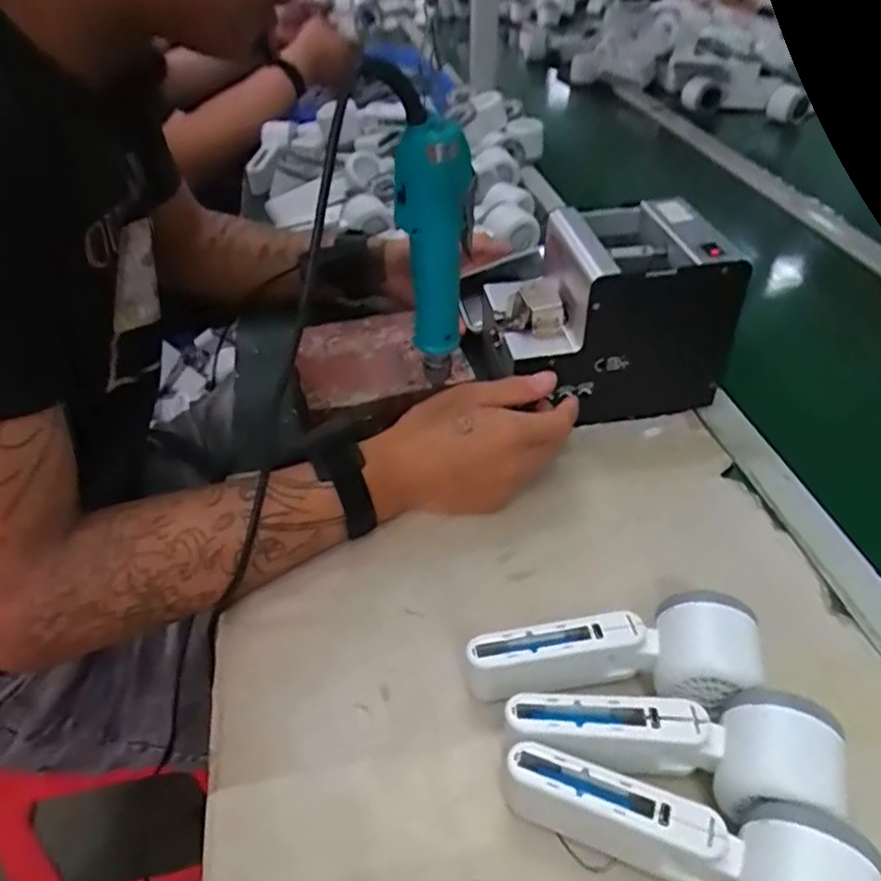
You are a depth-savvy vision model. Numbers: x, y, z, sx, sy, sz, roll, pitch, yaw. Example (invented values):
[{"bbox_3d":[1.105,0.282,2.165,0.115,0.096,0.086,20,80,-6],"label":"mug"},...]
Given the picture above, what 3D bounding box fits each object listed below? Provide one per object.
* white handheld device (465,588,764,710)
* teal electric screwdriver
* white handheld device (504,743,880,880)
[{"bbox_3d":[0.101,0.133,0.397,0.165,0.053,0.061,-5,41,-5],"label":"white handheld device"},{"bbox_3d":[-0.008,-0.126,0.450,0.044,0.211,0.046,19,44,21],"label":"teal electric screwdriver"},{"bbox_3d":[0.112,0.191,0.324,0.168,0.052,0.063,17,44,19],"label":"white handheld device"}]

